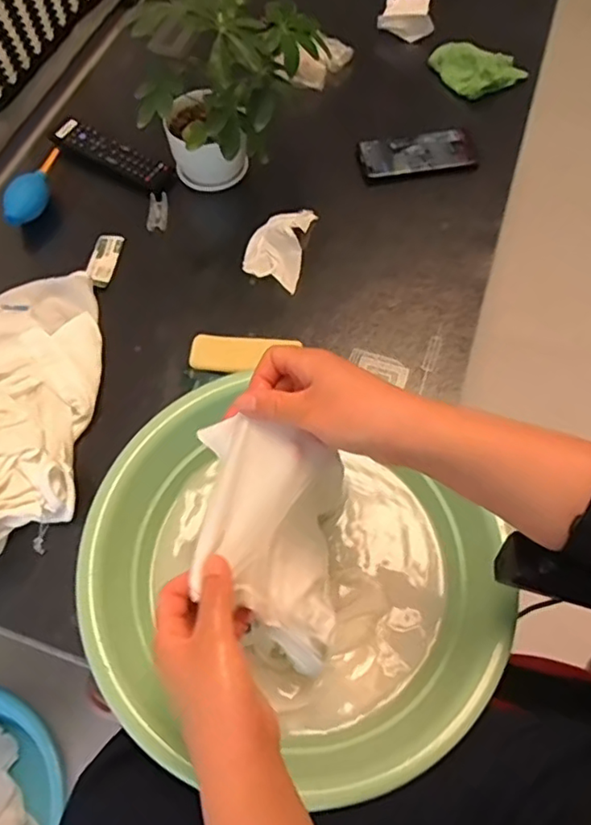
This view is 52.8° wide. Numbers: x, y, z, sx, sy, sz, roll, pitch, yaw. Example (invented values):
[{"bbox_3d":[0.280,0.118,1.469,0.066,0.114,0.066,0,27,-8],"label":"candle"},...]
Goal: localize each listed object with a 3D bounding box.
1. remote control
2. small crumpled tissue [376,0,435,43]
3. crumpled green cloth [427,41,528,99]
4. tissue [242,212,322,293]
[{"bbox_3d":[-0.261,-0.369,0.840,0.190,0.016,0.053,29,67,14],"label":"remote control"},{"bbox_3d":[0.188,-0.660,0.972,0.088,0.038,0.118,14,64,8],"label":"small crumpled tissue"},{"bbox_3d":[0.270,-0.516,0.898,0.141,0.053,0.063,20,66,11],"label":"crumpled green cloth"},{"bbox_3d":[-0.025,-0.220,0.772,0.079,0.031,0.121,11,64,6],"label":"tissue"}]

